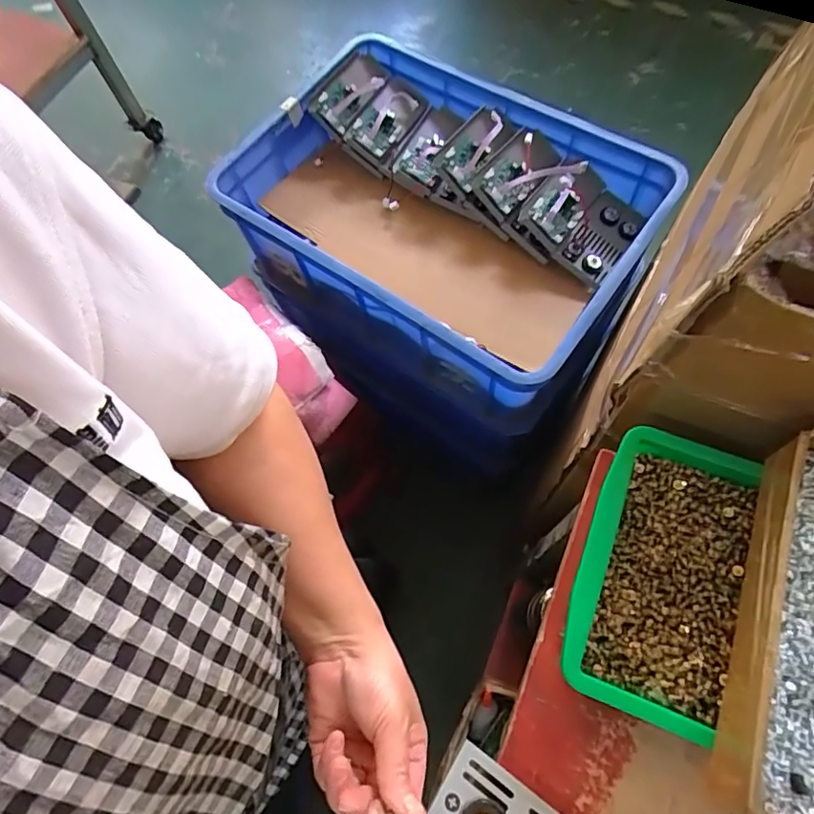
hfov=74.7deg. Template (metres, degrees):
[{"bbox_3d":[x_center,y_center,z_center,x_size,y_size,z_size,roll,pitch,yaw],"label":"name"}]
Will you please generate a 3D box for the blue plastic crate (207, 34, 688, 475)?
[{"bbox_3d":[0.043,-0.260,0.972,0.629,0.448,0.444,32,70,17],"label":"blue plastic crate"}]

